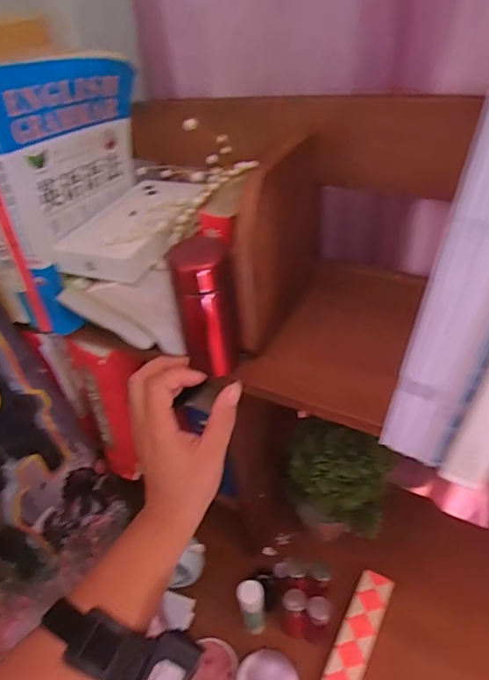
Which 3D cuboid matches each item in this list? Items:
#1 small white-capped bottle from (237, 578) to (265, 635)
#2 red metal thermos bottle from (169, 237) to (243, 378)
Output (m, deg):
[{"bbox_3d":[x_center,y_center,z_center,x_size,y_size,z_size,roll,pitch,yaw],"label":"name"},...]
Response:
[{"bbox_3d":[0.010,0.318,0.584,0.029,0.095,0.029,-8,41,-3],"label":"small white-capped bottle"},{"bbox_3d":[-0.030,-0.025,0.424,0.053,0.130,0.042,-8,41,-4],"label":"red metal thermos bottle"}]

